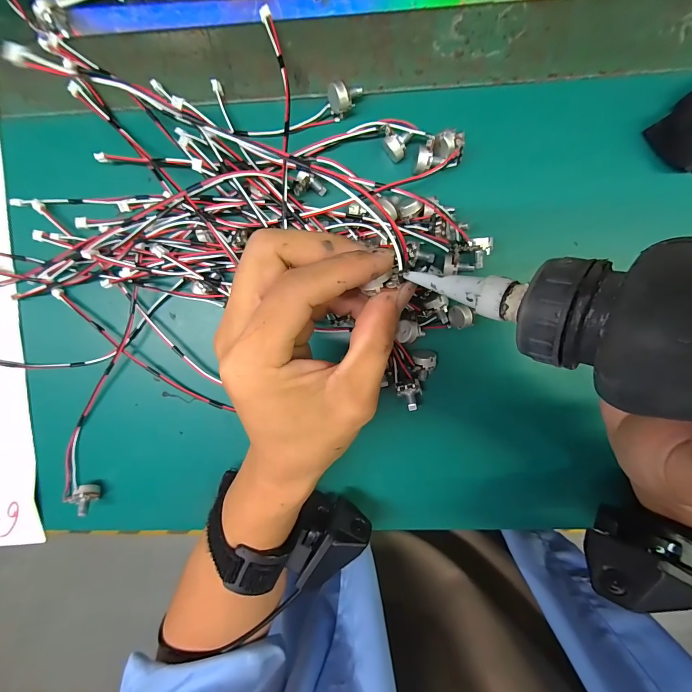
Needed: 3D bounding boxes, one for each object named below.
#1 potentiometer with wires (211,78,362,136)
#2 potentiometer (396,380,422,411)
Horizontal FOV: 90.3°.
[{"bbox_3d":[-0.041,-0.152,0.220,0.096,0.022,0.032,8,96,2],"label":"potentiometer with wires"},{"bbox_3d":[0.044,0.034,0.237,0.016,0.019,0.019,-8,96,4],"label":"potentiometer"}]

